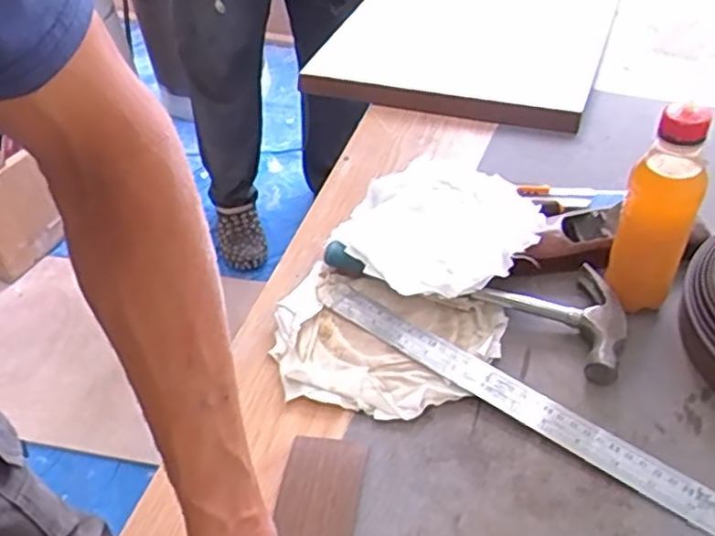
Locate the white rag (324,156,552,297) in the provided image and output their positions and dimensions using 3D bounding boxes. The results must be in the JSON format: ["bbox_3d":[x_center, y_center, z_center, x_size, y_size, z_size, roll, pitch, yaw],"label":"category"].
[{"bbox_3d":[0.070,-0.038,0.599,0.183,0.043,0.188,17,49,21],"label":"white rag"}]

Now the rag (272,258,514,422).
[{"bbox_3d":[0.019,0.058,0.525,0.172,0.025,0.122,11,47,16],"label":"rag"}]

